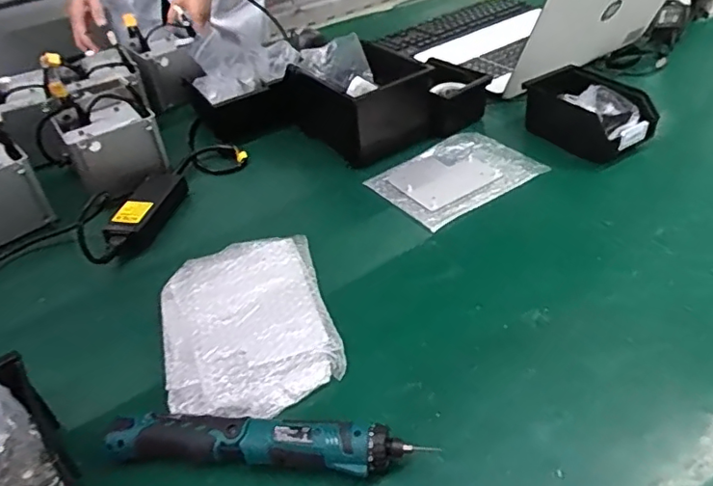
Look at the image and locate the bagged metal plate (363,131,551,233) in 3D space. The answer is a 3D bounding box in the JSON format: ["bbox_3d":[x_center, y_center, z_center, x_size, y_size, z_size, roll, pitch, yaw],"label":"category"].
[{"bbox_3d":[0.146,-0.100,0.818,0.224,0.007,0.154,-29,46,-24],"label":"bagged metal plate"}]

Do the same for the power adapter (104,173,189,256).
[{"bbox_3d":[-0.296,-0.048,0.788,0.056,0.036,0.178,3,42,10],"label":"power adapter"}]

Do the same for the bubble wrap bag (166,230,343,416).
[{"bbox_3d":[-0.120,0.083,0.614,0.173,0.026,0.244,-14,42,-8],"label":"bubble wrap bag"}]

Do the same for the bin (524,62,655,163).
[{"bbox_3d":[0.346,-0.195,0.842,0.094,0.105,0.180,-30,46,-24],"label":"bin"}]

